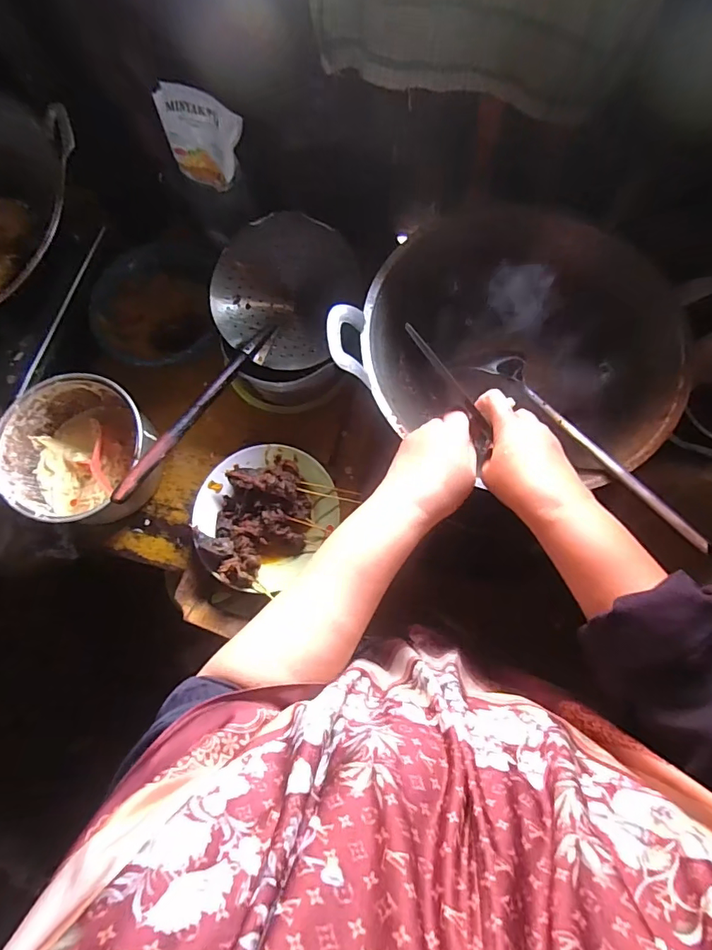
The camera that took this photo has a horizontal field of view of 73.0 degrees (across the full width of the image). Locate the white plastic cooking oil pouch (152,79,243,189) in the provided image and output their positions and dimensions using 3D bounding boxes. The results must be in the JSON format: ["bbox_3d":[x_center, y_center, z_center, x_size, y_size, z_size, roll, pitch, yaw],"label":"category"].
[{"bbox_3d":[-0.201,-0.437,0.636,0.119,0.115,0.012,25,58,8],"label":"white plastic cooking oil pouch"}]

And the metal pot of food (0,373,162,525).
[{"bbox_3d":[-0.395,-0.032,0.704,0.190,0.124,0.192,0,75,1],"label":"metal pot of food"}]

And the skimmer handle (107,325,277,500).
[{"bbox_3d":[-0.205,-0.093,0.636,0.024,0.021,0.316,30,65,8],"label":"skimmer handle"}]

